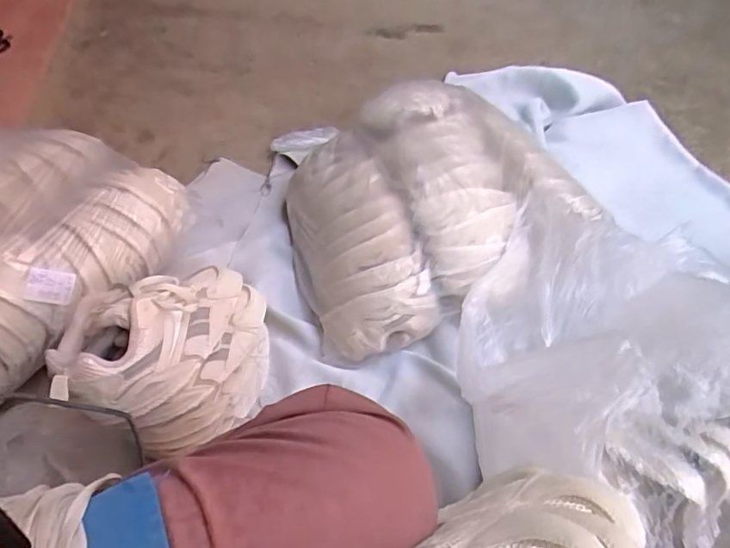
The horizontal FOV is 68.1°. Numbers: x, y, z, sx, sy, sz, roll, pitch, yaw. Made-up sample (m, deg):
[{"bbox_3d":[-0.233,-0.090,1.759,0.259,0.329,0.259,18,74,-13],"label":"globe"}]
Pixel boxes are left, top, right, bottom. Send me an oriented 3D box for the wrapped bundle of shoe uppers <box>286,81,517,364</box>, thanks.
[{"bbox_3d":[0.062,-0.098,0.809,0.350,0.154,0.380,-9,53,-5],"label":"wrapped bundle of shoe uppers"}]

